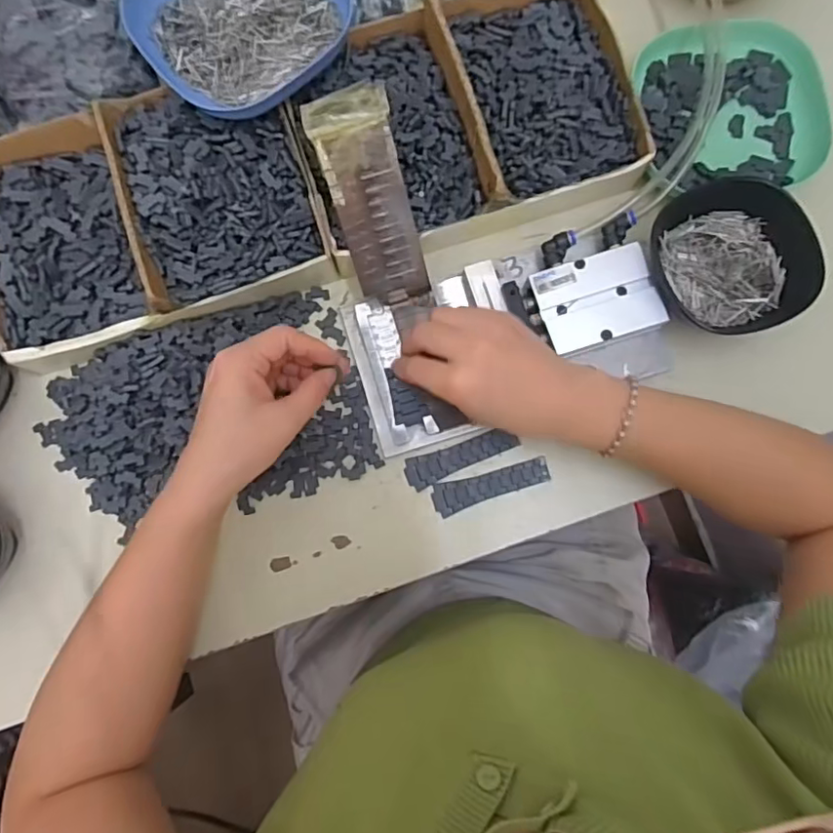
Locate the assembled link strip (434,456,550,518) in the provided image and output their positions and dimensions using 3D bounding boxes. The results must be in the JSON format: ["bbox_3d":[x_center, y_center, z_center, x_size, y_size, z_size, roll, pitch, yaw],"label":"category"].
[{"bbox_3d":[0.055,0.051,0.416,0.085,0.004,0.023,-15,82,-1],"label":"assembled link strip"}]

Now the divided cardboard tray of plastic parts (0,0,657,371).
[{"bbox_3d":[-0.080,-0.186,0.423,0.485,0.054,0.182,-17,82,-1],"label":"divided cardboard tray of plastic parts"}]

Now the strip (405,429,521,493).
[{"bbox_3d":[0.033,0.030,0.420,0.084,0.004,0.023,-20,82,-2],"label":"strip"}]

